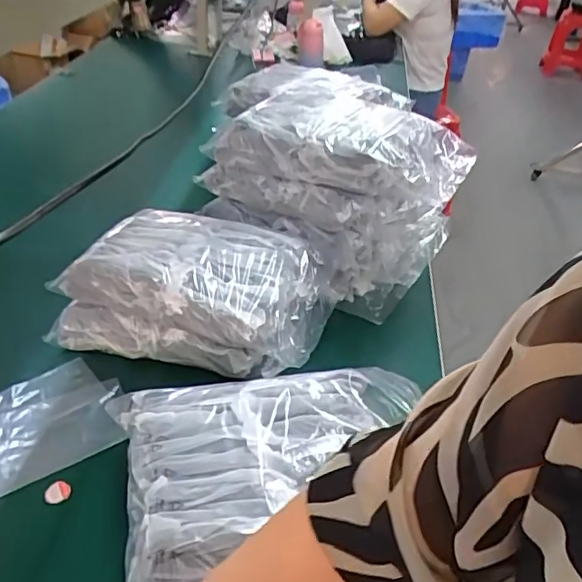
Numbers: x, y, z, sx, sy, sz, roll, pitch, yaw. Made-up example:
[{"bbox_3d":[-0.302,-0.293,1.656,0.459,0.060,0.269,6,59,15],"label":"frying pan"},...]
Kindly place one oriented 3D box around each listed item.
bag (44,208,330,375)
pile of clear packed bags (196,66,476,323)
[{"bbox_3d":[-0.114,0.002,0.744,0.325,0.120,0.195,15,36,13],"label":"bag"},{"bbox_3d":[0.067,-0.153,0.857,0.303,0.237,0.242,30,42,31],"label":"pile of clear packed bags"}]

